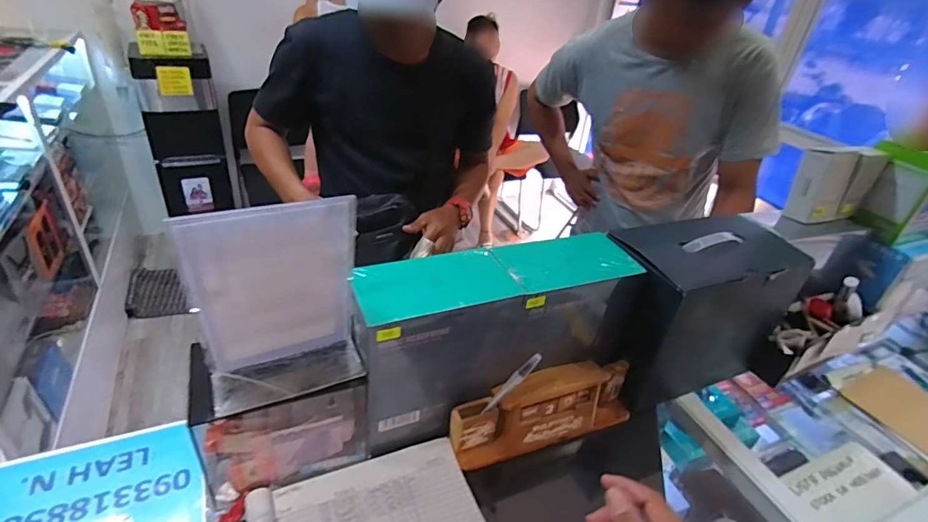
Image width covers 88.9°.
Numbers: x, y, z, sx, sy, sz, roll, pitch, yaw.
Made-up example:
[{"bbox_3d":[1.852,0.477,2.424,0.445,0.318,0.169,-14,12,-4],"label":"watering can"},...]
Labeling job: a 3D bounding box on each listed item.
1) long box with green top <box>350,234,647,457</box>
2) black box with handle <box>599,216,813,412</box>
[{"bbox_3d":[0.036,0.081,0.553,0.323,0.176,0.100,-9,36,-22],"label":"long box with green top"},{"bbox_3d":[0.292,0.061,0.629,0.232,0.193,0.124,-10,36,-23],"label":"black box with handle"}]

